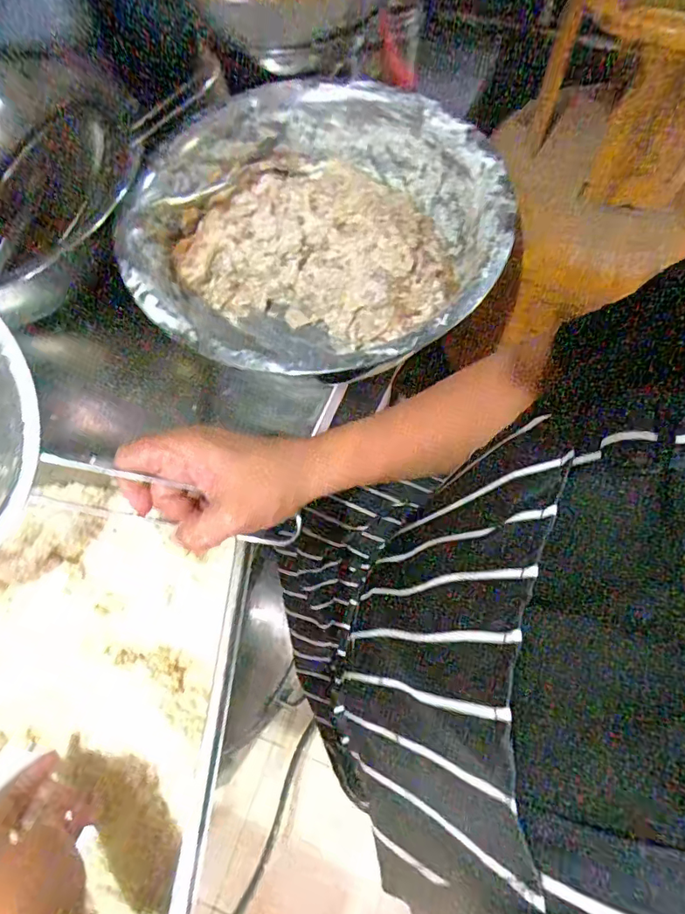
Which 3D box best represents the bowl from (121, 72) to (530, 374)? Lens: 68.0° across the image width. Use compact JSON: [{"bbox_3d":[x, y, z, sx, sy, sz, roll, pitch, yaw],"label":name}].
[{"bbox_3d":[-0.030,-0.213,0.511,0.332,0.119,0.325,-1,67,2],"label":"bowl"}]

